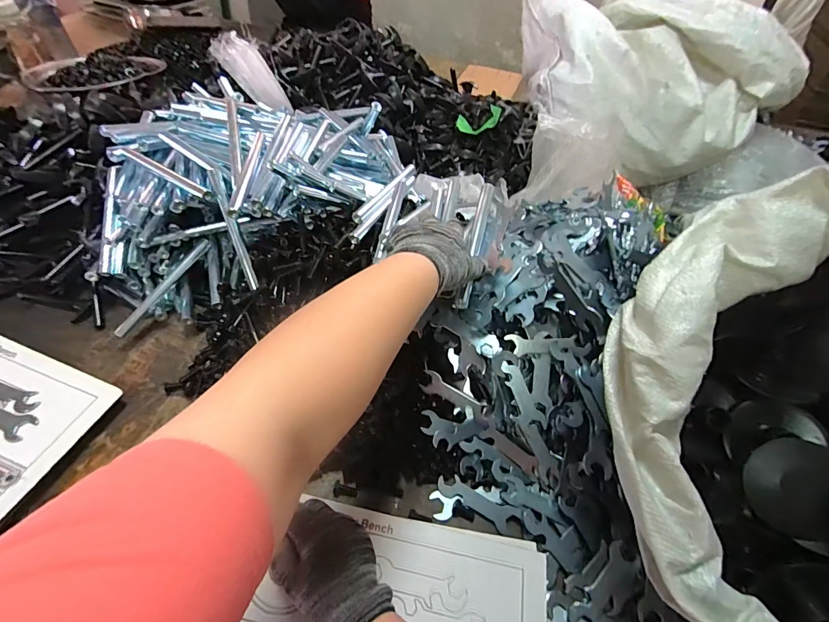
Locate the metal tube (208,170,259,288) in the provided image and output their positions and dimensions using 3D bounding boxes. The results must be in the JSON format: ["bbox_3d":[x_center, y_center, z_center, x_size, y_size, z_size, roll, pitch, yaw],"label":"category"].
[{"bbox_3d":[-0.239,-0.109,0.525,0.013,0.013,0.168,-19,87,-19],"label":"metal tube"}]

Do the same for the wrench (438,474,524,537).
[{"bbox_3d":[0.069,0.208,0.433,0.093,0.010,0.027,24,53,15],"label":"wrench"}]

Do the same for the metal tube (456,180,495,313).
[{"bbox_3d":[0.072,-0.081,0.466,0.016,0.012,0.177,12,65,6],"label":"metal tube"}]

